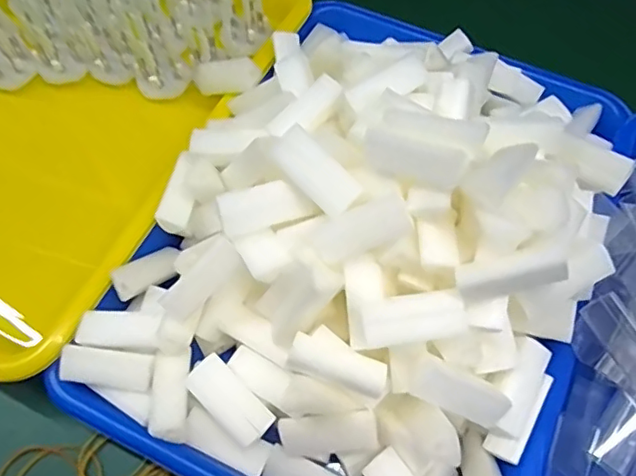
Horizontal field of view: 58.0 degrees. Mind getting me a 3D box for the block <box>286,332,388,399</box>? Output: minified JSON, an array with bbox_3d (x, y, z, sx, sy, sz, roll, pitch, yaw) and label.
[{"bbox_3d":[0.009,0.058,0.262,0.045,0.010,0.017,21,67,-2],"label":"block"}]

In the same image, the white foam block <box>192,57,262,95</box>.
[{"bbox_3d":[-0.059,-0.107,0.377,0.053,0.021,0.013,5,30,36],"label":"white foam block"}]

